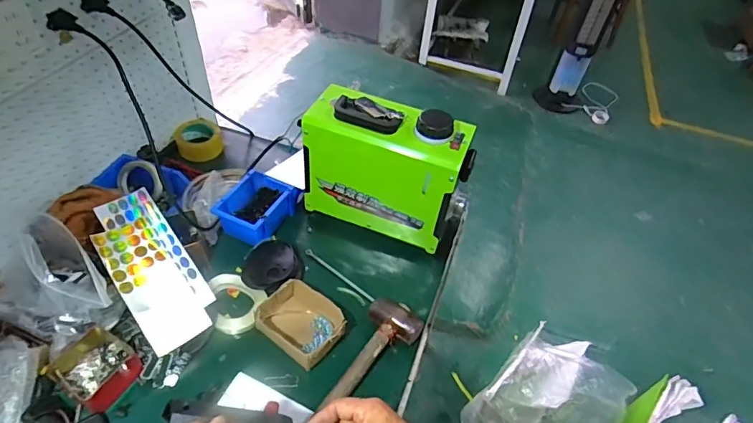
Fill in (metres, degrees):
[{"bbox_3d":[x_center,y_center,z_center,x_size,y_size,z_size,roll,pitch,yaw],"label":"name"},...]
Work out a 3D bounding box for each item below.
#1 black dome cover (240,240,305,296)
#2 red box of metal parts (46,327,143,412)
[{"bbox_3d":[-0.208,0.109,0.891,0.109,0.032,0.110,-22,53,-24],"label":"black dome cover"},{"bbox_3d":[-0.462,0.258,0.746,0.121,0.036,0.102,25,50,17],"label":"red box of metal parts"}]

